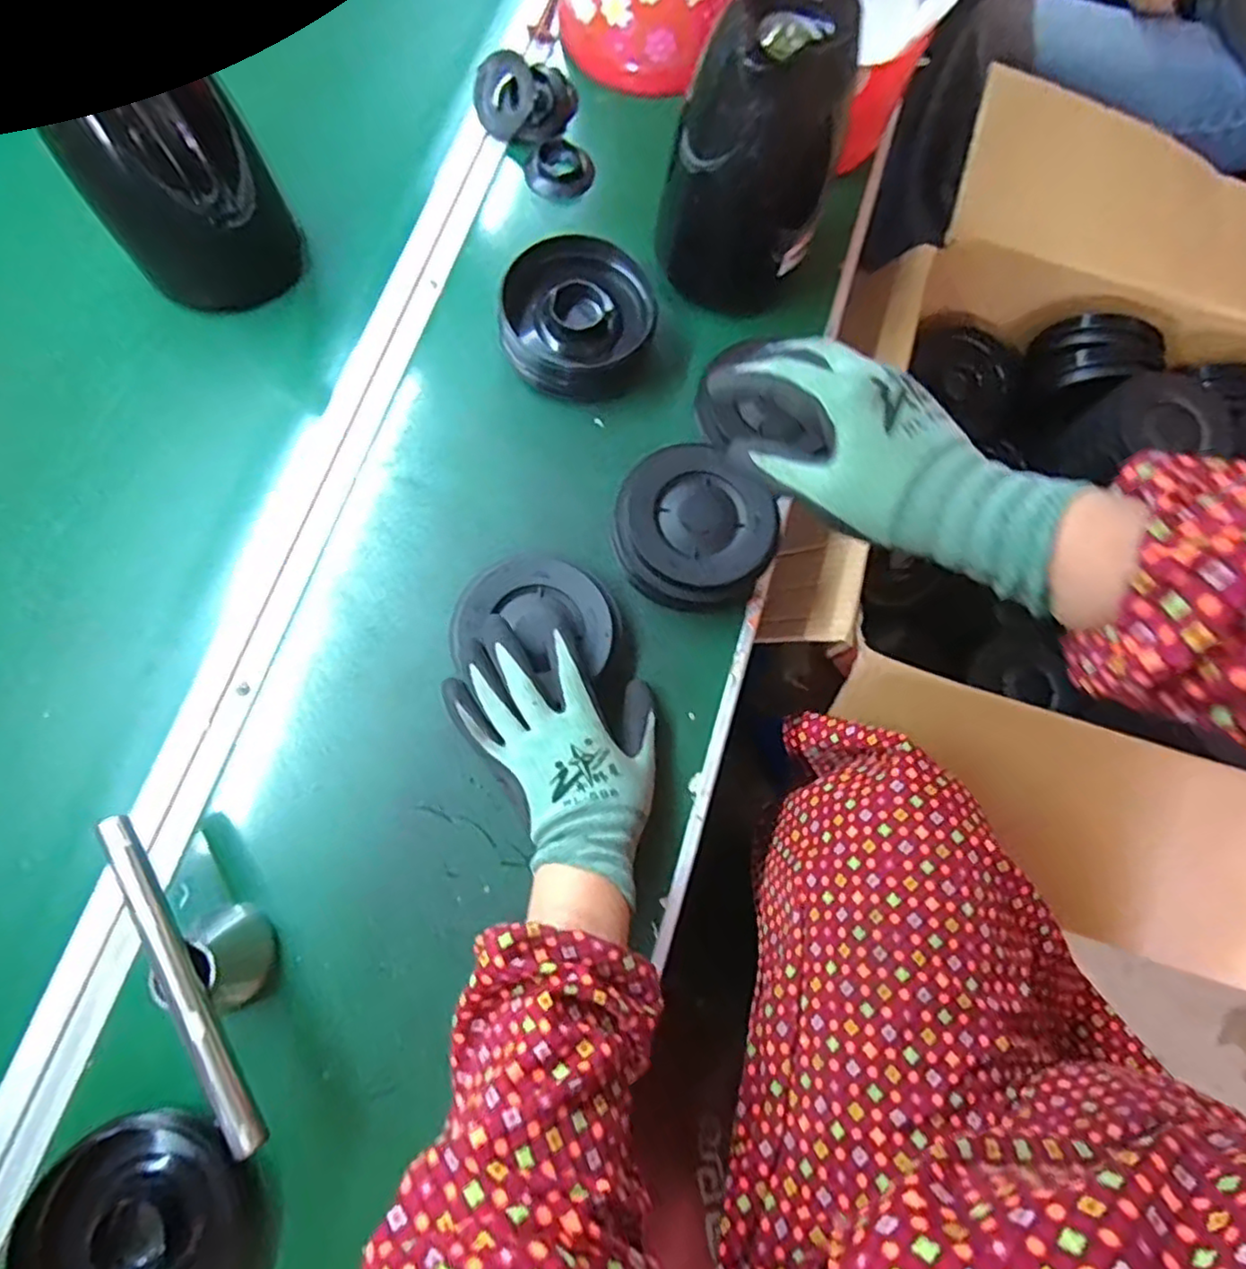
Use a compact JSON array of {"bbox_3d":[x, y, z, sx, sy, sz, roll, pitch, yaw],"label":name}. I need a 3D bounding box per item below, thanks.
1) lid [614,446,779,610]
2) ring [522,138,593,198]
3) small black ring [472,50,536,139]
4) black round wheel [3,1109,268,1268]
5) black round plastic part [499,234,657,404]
[{"bbox_3d":[0.053,-0.080,0.496,0.115,0.040,0.112,0,76,-1],"label":"lid"},{"bbox_3d":[-0.057,-0.419,0.589,0.061,0.019,0.048,-4,76,-2],"label":"ring"},{"bbox_3d":[-0.105,-0.475,0.579,0.057,0.008,0.052,-1,121,-1],"label":"small black ring"},{"bbox_3d":[-0.282,0.352,0.384,0.116,0.034,0.122,0,76,-1],"label":"black round wheel"},{"bbox_3d":[-0.035,-0.257,0.538,0.120,0.041,0.123,0,76,-1],"label":"black round plastic part"}]

